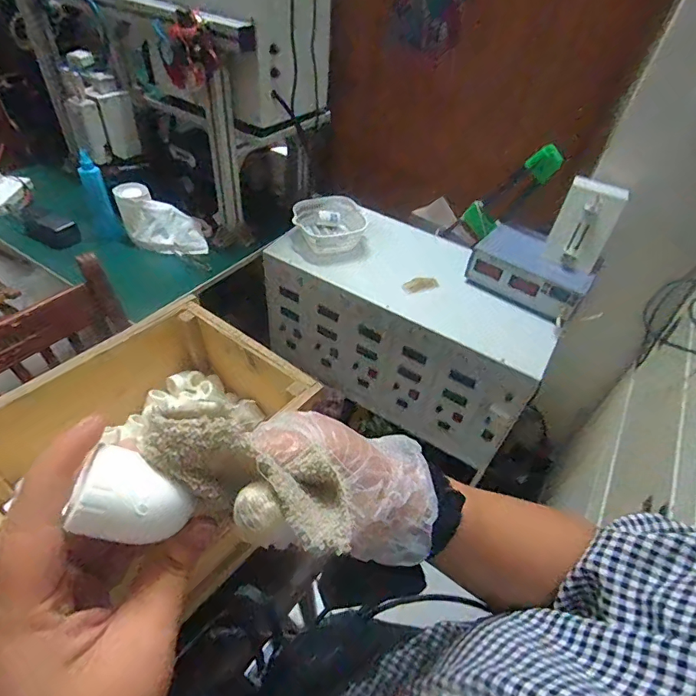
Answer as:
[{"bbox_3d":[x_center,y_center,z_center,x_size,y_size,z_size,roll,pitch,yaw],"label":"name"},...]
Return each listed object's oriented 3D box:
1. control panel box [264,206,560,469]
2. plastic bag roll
[{"bbox_3d":[0.134,-0.050,1.163,0.655,0.390,0.252,25,49,17],"label":"control panel box"},{"bbox_3d":[-0.439,-0.297,1.056,0.202,0.121,0.083,13,46,6],"label":"plastic bag roll"}]

